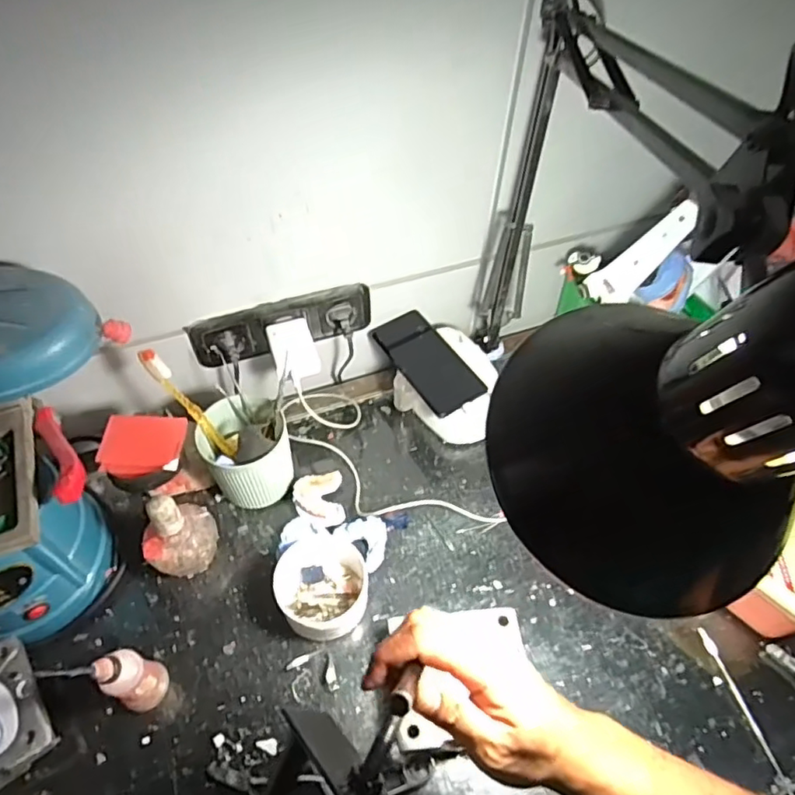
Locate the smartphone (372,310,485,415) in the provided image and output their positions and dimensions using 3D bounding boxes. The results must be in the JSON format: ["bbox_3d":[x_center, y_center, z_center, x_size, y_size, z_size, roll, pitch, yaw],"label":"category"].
[{"bbox_3d":[0.037,-0.050,0.740,0.075,0.011,0.181,-25,51,-16],"label":"smartphone"}]

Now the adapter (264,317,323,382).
[{"bbox_3d":[-0.127,-0.059,0.699,0.052,0.023,0.080,-15,54,-12],"label":"adapter"}]

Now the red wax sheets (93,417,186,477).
[{"bbox_3d":[-0.256,0.047,0.579,0.077,0.015,0.062,-1,52,-1],"label":"red wax sheets"}]

